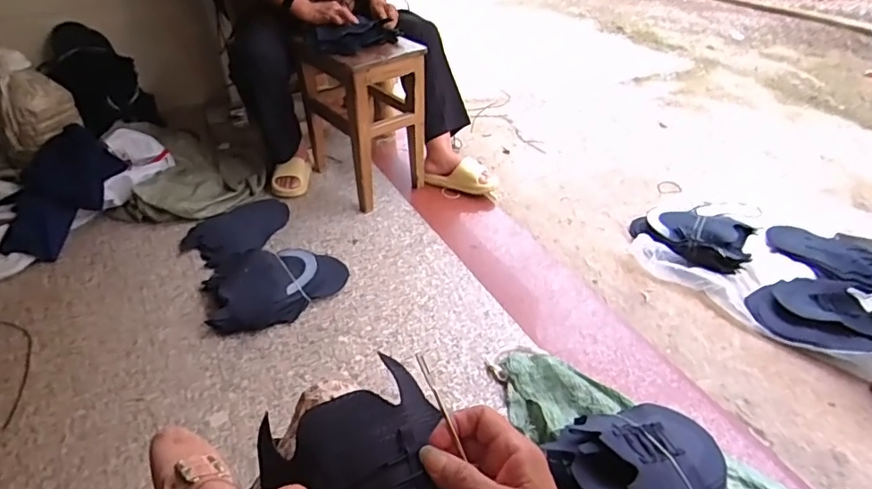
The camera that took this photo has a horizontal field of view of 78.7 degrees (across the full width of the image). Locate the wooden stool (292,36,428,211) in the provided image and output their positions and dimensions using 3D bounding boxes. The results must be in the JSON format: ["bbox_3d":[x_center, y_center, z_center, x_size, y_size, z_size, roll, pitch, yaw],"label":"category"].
[{"bbox_3d":[-0.198,-0.358,1.506,0.250,0.418,0.323,-22,44,-26],"label":"wooden stool"}]

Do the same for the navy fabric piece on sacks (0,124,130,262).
[{"bbox_3d":[-0.993,-0.132,1.381,0.217,0.077,0.368,28,64,-9],"label":"navy fabric piece on sacks"}]

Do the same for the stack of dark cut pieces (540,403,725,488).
[{"bbox_3d":[0.328,0.343,0.840,0.276,0.097,0.235,-29,47,-31],"label":"stack of dark cut pieces"}]

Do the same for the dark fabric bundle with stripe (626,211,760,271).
[{"bbox_3d":[0.686,-0.022,1.445,0.297,0.107,0.181,21,44,24],"label":"dark fabric bundle with stripe"}]

